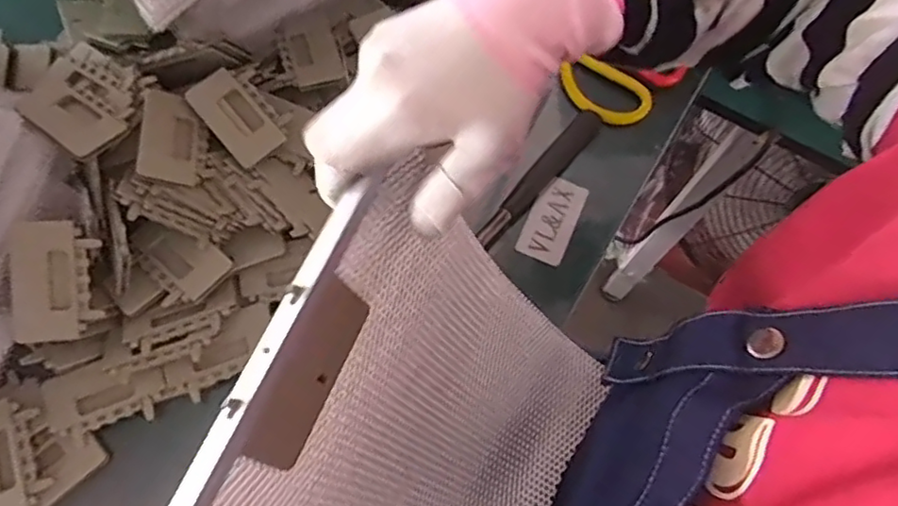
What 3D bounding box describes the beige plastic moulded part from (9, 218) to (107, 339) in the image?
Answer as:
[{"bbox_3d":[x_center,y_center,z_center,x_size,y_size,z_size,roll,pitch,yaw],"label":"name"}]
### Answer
[{"bbox_3d":[-0.286,0.020,0.448,0.055,0.007,0.085,-3,97,-22],"label":"beige plastic moulded part"}]

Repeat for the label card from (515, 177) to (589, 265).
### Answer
[{"bbox_3d":[0.090,-0.030,0.535,0.041,0.004,0.079,26,71,-2],"label":"label card"}]

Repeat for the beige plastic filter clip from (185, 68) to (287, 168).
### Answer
[{"bbox_3d":[-0.171,-0.112,0.501,0.047,0.010,0.084,-39,75,-15],"label":"beige plastic filter clip"}]

